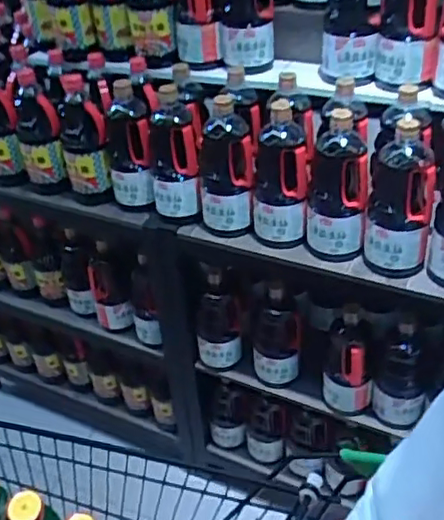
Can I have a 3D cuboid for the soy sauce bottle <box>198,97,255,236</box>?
[{"bbox_3d":[0.008,-0.179,1.144,0.108,0.237,0.118,-3,37,3],"label":"soy sauce bottle"}]

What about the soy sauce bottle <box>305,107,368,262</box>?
[{"bbox_3d":[0.199,-0.121,1.049,0.108,0.240,0.085,2,38,10],"label":"soy sauce bottle"}]

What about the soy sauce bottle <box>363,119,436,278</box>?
[{"bbox_3d":[0.295,-0.098,1.009,0.107,0.236,0.095,9,40,18],"label":"soy sauce bottle"}]

